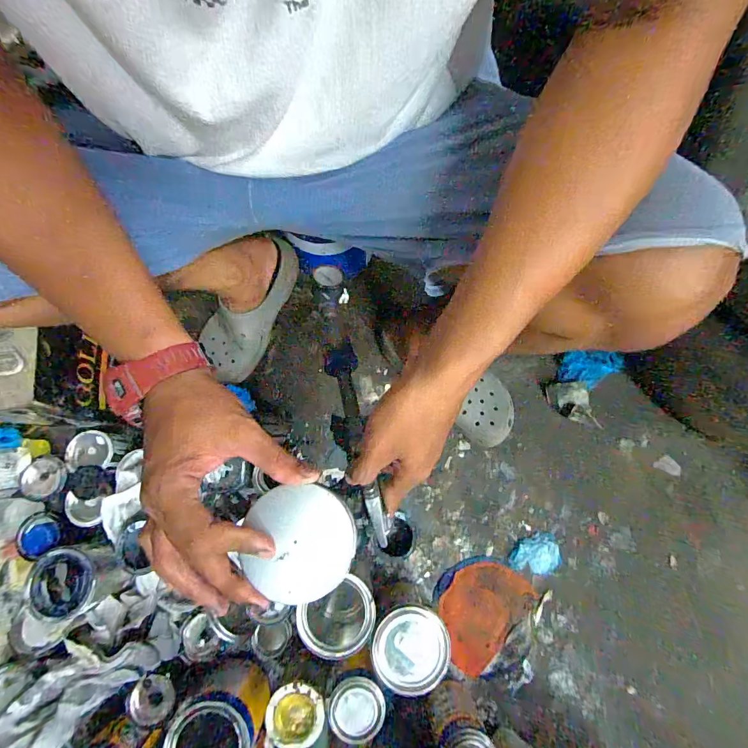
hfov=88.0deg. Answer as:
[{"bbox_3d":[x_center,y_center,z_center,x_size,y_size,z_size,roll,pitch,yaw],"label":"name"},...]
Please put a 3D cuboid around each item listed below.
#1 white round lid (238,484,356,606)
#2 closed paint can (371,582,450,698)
[{"bbox_3d":[-0.051,0.116,0.266,0.071,0.013,0.073,0,77,0],"label":"white round lid"},{"bbox_3d":[0.048,0.377,0.568,0.096,0.129,0.093,1,77,0],"label":"closed paint can"}]

